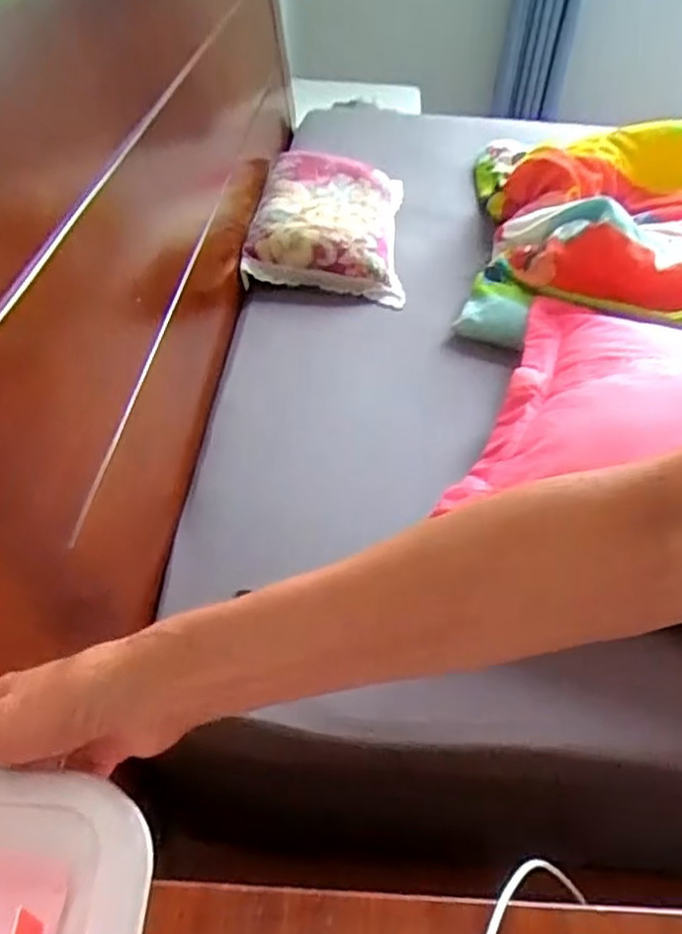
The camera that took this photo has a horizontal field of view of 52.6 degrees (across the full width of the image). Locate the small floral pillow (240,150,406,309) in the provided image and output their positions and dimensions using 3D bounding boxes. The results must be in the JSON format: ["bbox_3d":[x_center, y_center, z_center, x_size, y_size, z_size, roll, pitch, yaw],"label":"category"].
[{"bbox_3d":[-0.012,-0.425,1.148,0.235,0.116,0.424,3,46,1],"label":"small floral pillow"}]

